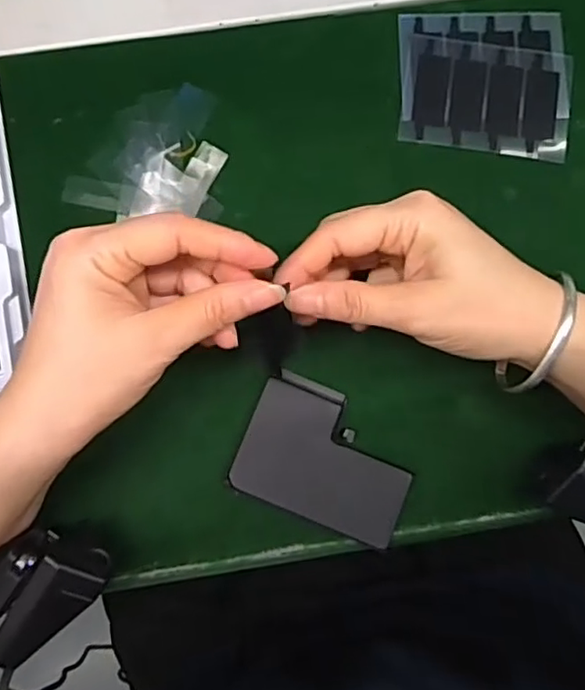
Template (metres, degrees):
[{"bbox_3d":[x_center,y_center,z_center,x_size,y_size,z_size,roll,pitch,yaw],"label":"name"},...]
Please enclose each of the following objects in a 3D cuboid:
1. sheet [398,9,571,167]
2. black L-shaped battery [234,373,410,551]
[{"bbox_3d":[0.110,-0.151,0.353,0.096,0.004,0.085,6,82,0],"label":"sheet"},{"bbox_3d":[0.018,0.058,0.322,0.087,0.007,0.065,22,83,2],"label":"black L-shaped battery"}]

